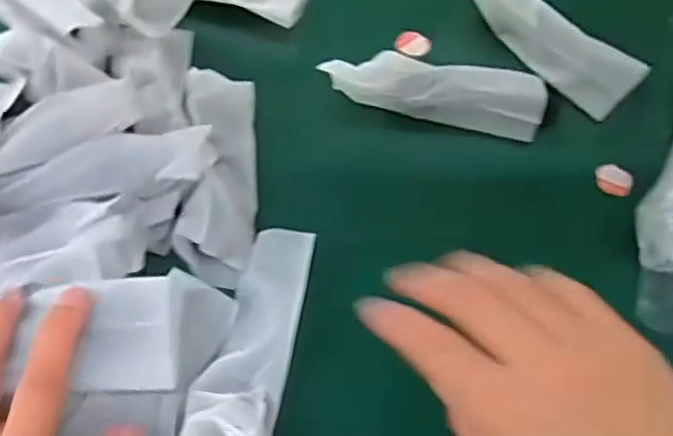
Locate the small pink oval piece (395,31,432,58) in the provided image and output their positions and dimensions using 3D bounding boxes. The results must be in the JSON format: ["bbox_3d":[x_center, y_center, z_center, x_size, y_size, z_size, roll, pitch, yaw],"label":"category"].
[{"bbox_3d":[0.057,-0.128,0.497,0.025,0.005,0.022,41,65,19],"label":"small pink oval piece"}]

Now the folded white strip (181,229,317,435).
[{"bbox_3d":[-0.042,0.064,0.337,0.040,0.025,0.139,11,59,3],"label":"folded white strip"}]

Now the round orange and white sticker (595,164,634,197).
[{"bbox_3d":[0.181,-0.025,0.442,0.024,0.006,0.020,32,63,16],"label":"round orange and white sticker"}]

